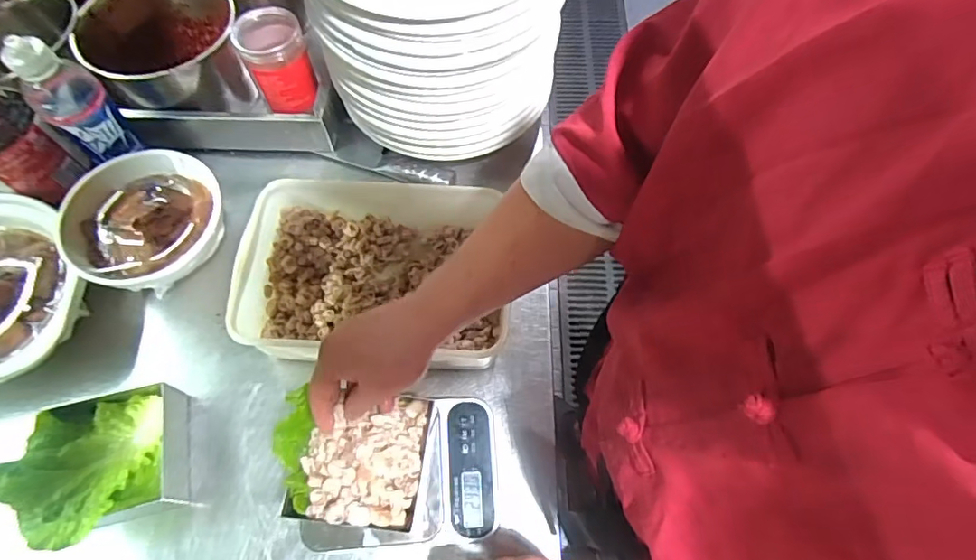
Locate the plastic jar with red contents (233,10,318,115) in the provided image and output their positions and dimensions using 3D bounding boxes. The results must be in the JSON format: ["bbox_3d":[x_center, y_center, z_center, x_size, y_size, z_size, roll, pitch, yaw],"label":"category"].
[{"bbox_3d":[-0.282,-0.294,0.733,0.080,0.099,0.088,0,66,-1],"label":"plastic jar with red contents"}]

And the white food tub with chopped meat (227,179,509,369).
[{"bbox_3d":[-0.139,-0.006,0.631,0.278,0.084,0.198,4,66,1],"label":"white food tub with chopped meat"}]

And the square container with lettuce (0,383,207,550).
[{"bbox_3d":[-0.391,0.183,0.547,0.133,0.087,0.141,-14,67,-7],"label":"square container with lettuce"}]

